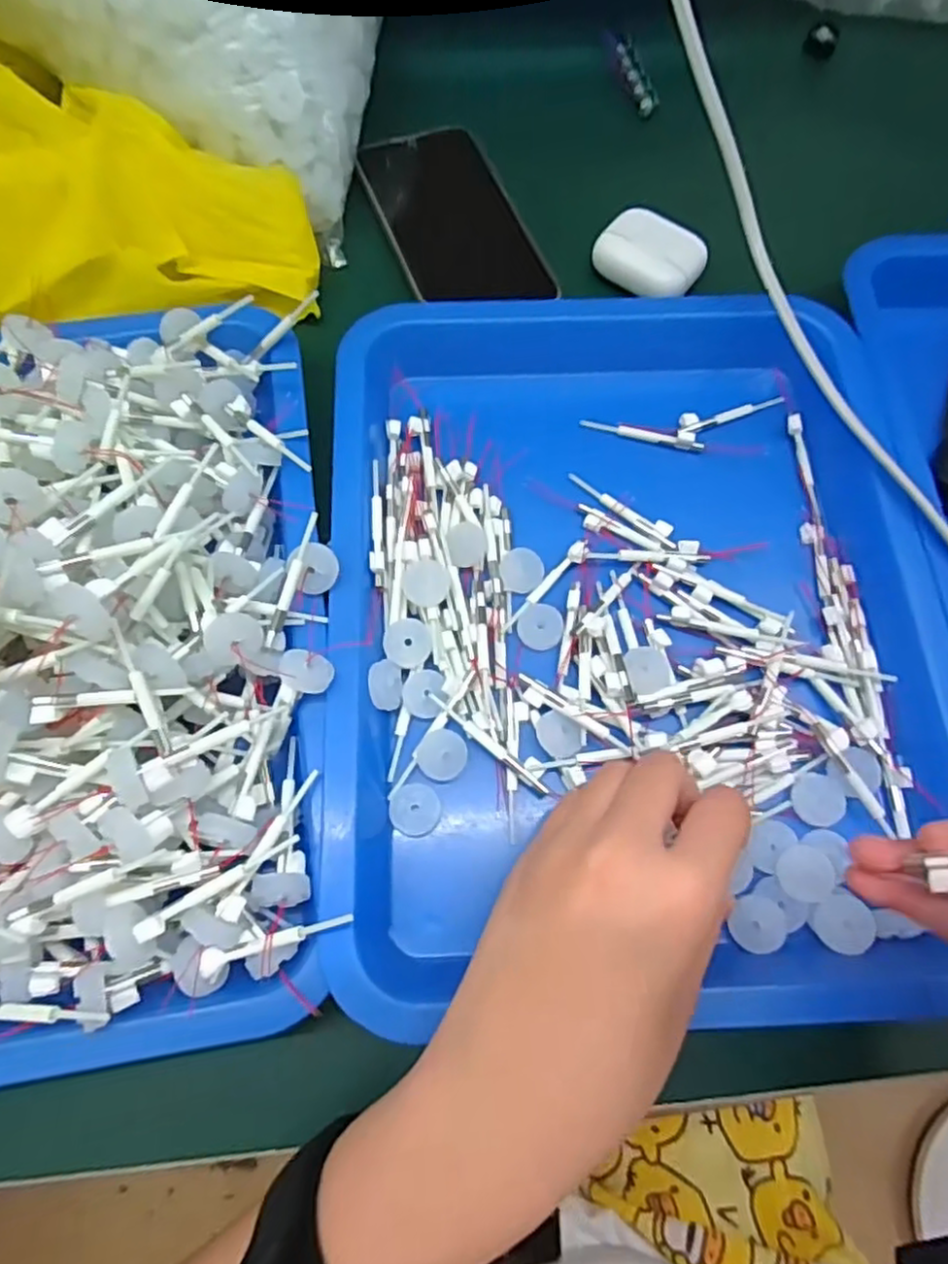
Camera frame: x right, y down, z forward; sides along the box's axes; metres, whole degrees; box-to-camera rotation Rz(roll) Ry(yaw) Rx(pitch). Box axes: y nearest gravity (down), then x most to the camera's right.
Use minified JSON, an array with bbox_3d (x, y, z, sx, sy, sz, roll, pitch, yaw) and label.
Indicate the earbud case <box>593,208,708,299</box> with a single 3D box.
[{"bbox_3d":[0.099,-0.211,0.388,0.055,0.027,0.037,39,74,12],"label":"earbud case"}]

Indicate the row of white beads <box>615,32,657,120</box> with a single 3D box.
[{"bbox_3d":[0.106,-0.368,0.454,0.015,0.010,0.066,-13,71,-5],"label":"row of white beads"}]

